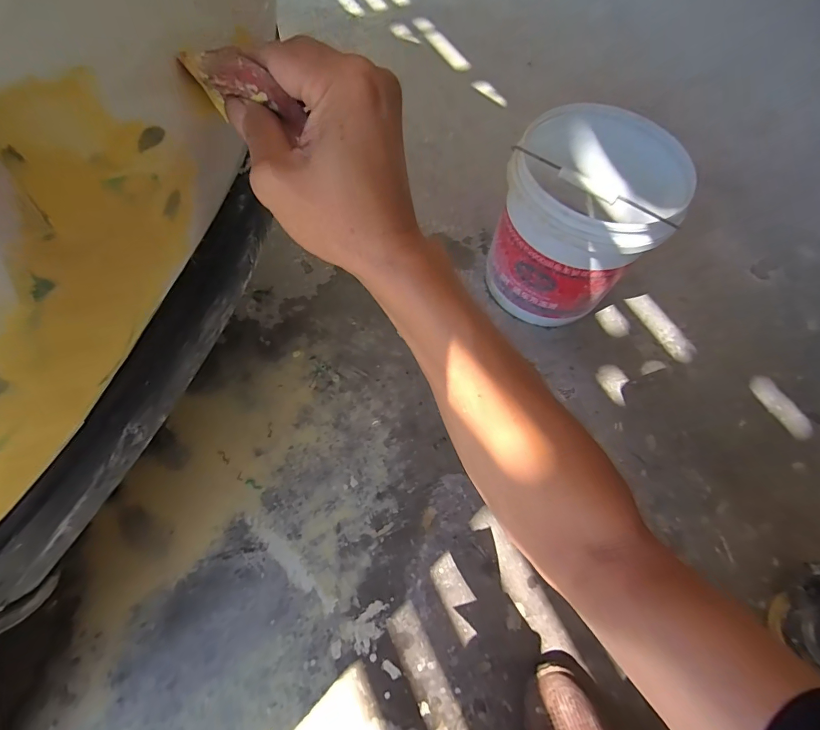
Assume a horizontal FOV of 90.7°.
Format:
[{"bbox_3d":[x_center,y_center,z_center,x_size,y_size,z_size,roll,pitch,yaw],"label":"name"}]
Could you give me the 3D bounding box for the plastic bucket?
[{"bbox_3d":[0.268,-0.234,0.670,0.238,0.297,0.275,32,64,10],"label":"plastic bucket"}]

